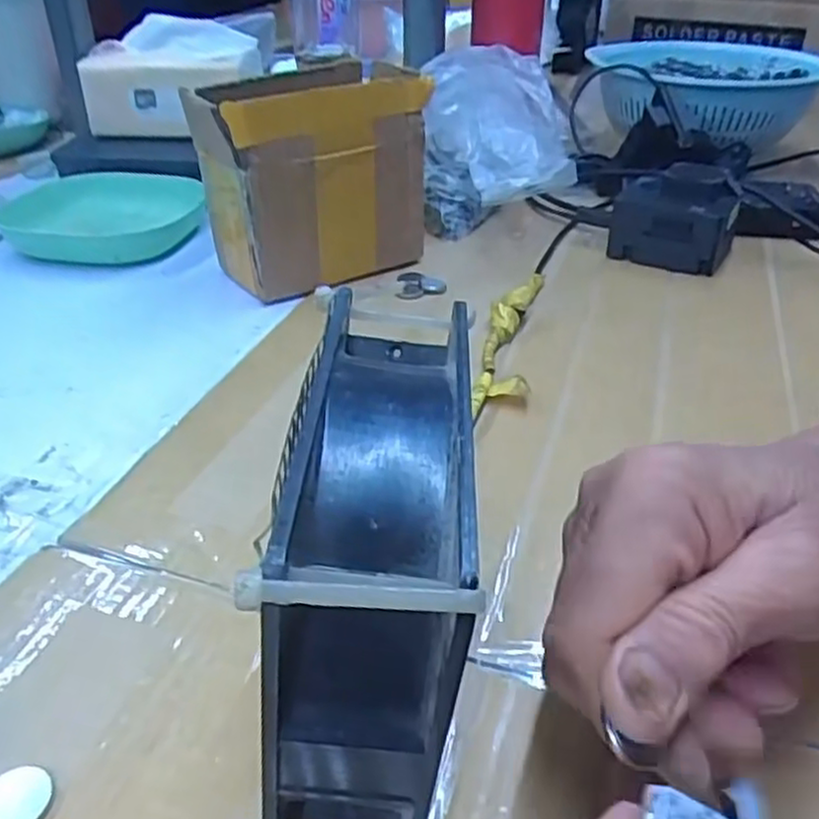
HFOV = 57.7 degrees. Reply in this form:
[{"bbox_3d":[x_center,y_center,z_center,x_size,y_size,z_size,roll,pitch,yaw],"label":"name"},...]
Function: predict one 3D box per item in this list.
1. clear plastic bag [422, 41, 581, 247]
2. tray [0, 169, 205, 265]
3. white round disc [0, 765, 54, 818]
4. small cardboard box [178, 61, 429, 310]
[{"bbox_3d":[0.064,-0.200,0.565,0.107,0.128,0.095,3,34,4],"label":"clear plastic bag"},{"bbox_3d":[-0.233,-0.148,0.570,0.144,0.034,0.151,-8,35,-13],"label":"tray"},{"bbox_3d":[-0.114,0.113,0.216,0.019,0.004,0.019,0,34,0],"label":"white round disc"},{"bbox_3d":[-0.064,-0.146,0.487,0.130,0.133,0.080,-22,40,-30],"label":"small cardboard box"}]

